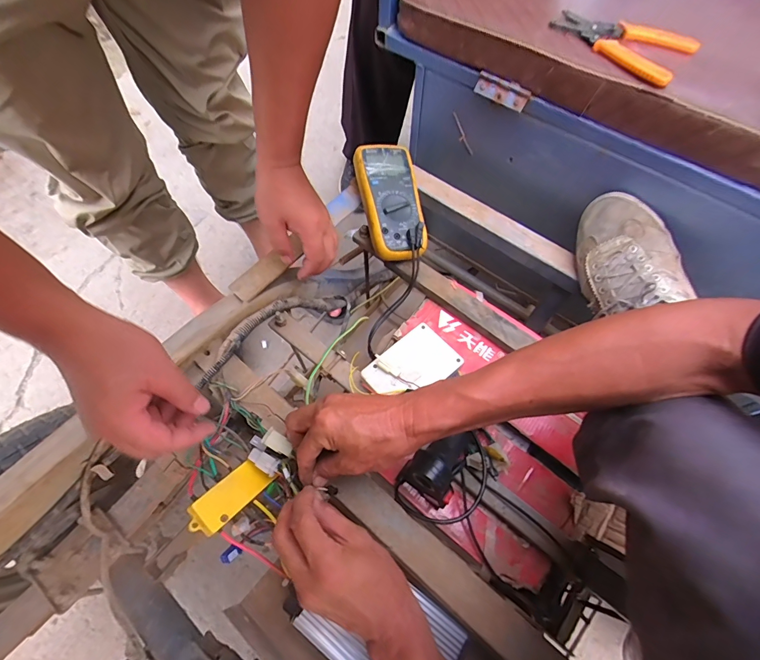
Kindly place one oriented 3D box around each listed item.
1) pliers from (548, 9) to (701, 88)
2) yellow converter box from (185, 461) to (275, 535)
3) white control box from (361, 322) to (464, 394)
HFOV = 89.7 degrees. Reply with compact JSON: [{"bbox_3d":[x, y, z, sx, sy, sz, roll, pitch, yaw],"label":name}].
[{"bbox_3d":[0.274,-0.334,0.434,0.149,0.020,0.078,42,72,13],"label":"pliers"},{"bbox_3d":[-0.159,0.176,0.405,0.038,0.015,0.084,44,52,14],"label":"yellow converter box"},{"bbox_3d":[0.043,0.052,0.503,0.115,0.038,0.083,-38,74,-16],"label":"white control box"}]

